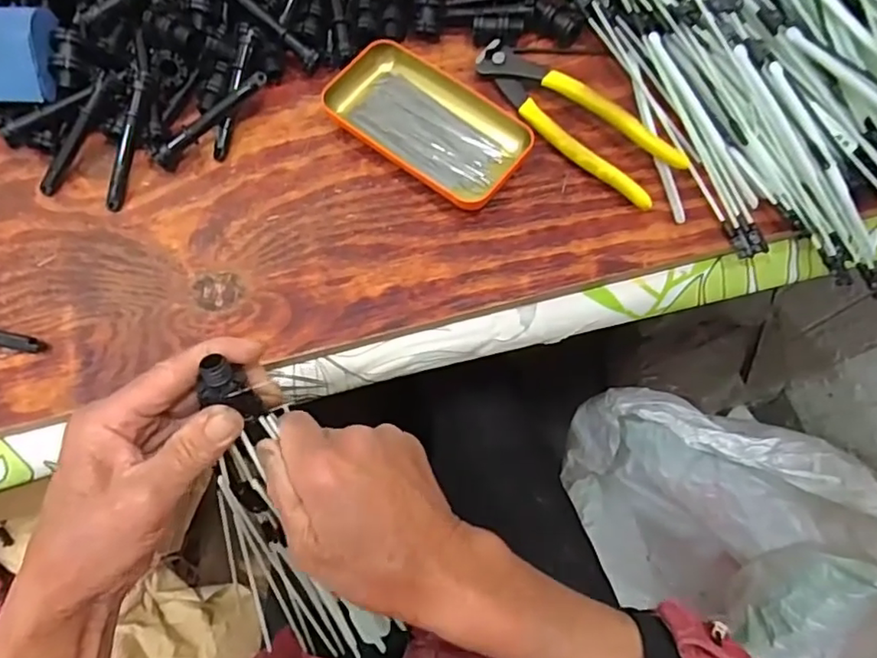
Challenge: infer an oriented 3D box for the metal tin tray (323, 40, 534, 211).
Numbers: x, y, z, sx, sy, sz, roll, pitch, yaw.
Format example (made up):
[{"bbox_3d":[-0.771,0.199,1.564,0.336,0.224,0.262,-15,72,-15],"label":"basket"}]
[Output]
[{"bbox_3d":[-0.004,-0.149,0.420,0.142,0.018,0.084,37,75,12],"label":"metal tin tray"}]

